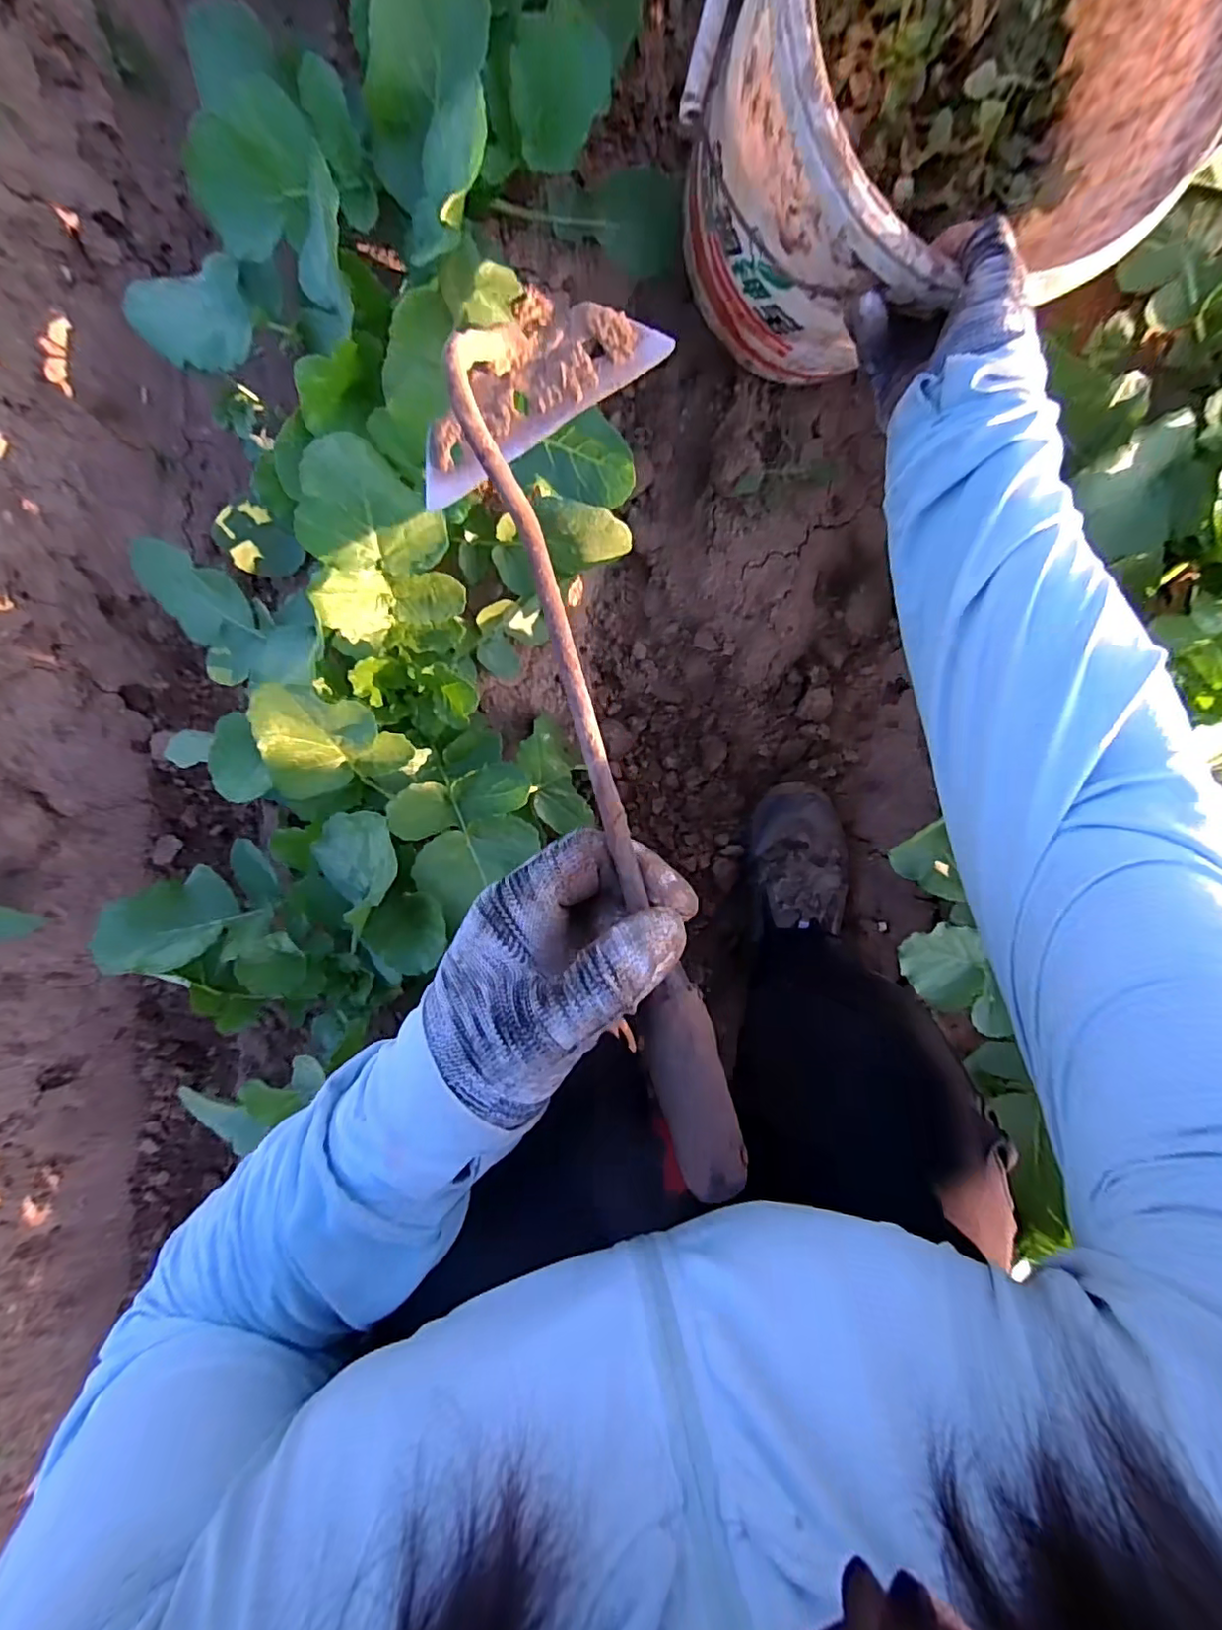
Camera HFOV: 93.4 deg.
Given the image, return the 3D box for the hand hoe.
[{"bbox_3d":[-0.002,-0.029,0.214,0.096,0.067,0.321,-13,85,2],"label":"hand hoe"}]

